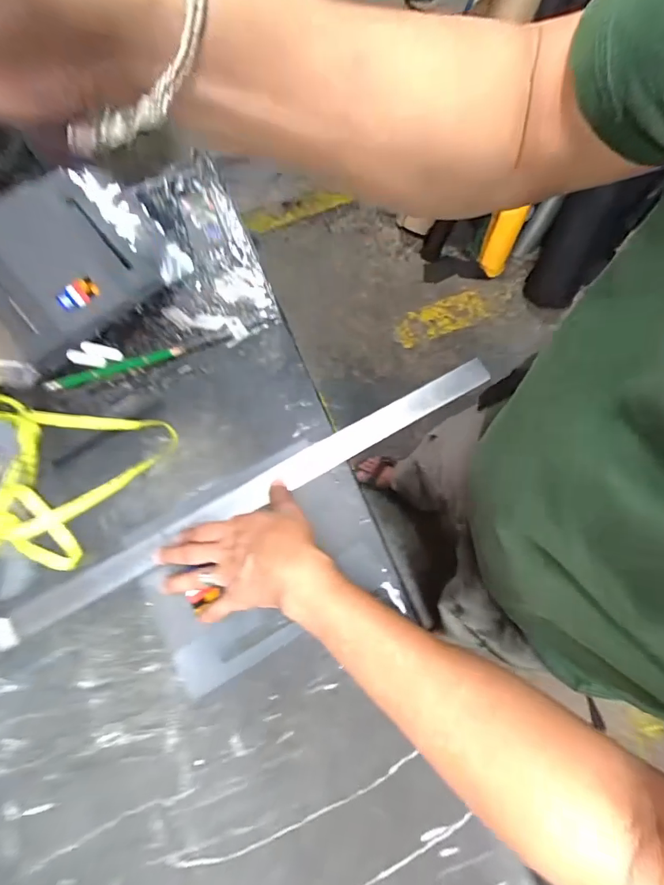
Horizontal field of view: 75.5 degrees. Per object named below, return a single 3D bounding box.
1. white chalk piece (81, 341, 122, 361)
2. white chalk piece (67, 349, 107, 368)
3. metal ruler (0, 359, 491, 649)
[{"bbox_3d":[-0.282,-0.112,0.524,0.050,0.008,0.013,16,75,4],"label":"white chalk piece"},{"bbox_3d":[-0.302,-0.103,0.525,0.049,0.010,0.013,14,75,4],"label":"white chalk piece"},{"bbox_3d":[-0.078,0.051,0.465,0.580,0.010,0.031,-28,76,-8],"label":"metal ruler"}]

